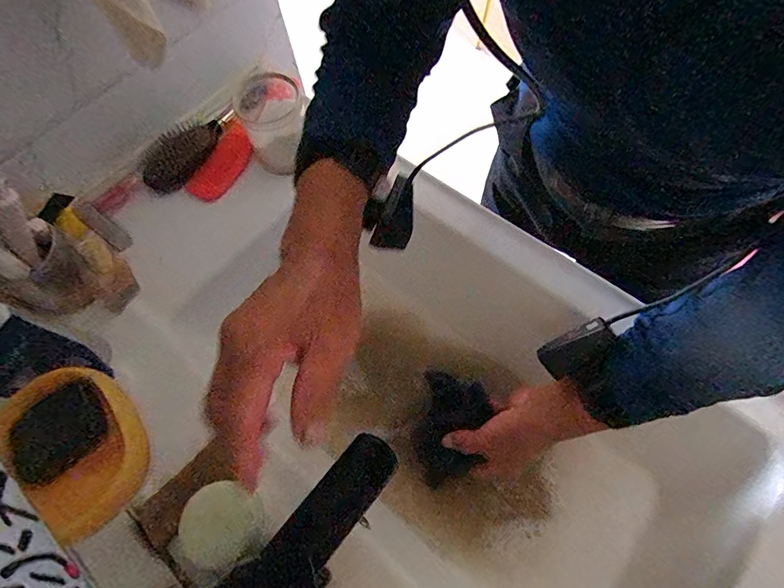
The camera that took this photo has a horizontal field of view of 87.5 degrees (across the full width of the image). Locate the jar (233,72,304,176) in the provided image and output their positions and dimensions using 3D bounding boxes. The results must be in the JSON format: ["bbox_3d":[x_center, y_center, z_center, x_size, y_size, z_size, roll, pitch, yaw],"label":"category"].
[{"bbox_3d":[-0.148,-0.215,0.523,0.078,0.087,0.093,-24,68,-7],"label":"jar"}]

